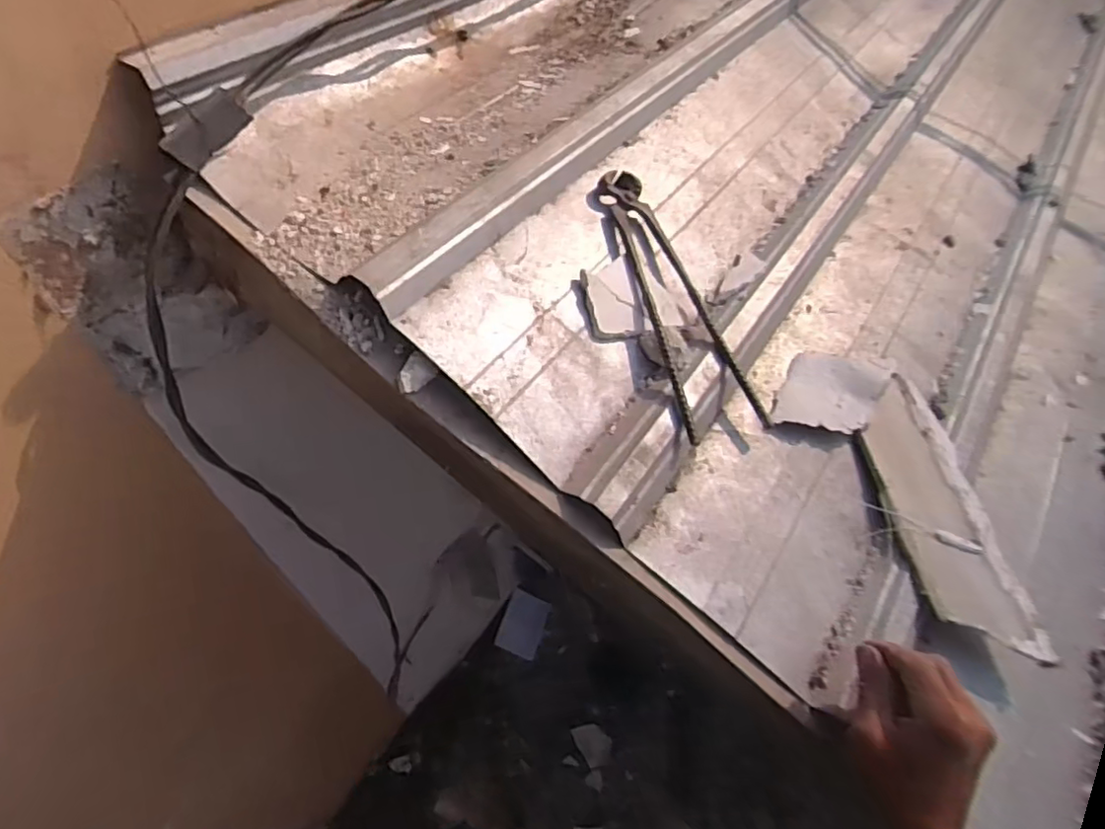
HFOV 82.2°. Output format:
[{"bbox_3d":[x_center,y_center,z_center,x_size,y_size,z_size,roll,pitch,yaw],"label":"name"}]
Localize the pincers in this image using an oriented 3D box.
[{"bbox_3d":[0.111,-0.128,0.640,0.085,0.046,0.272,-16,74,-14],"label":"pincers"}]

